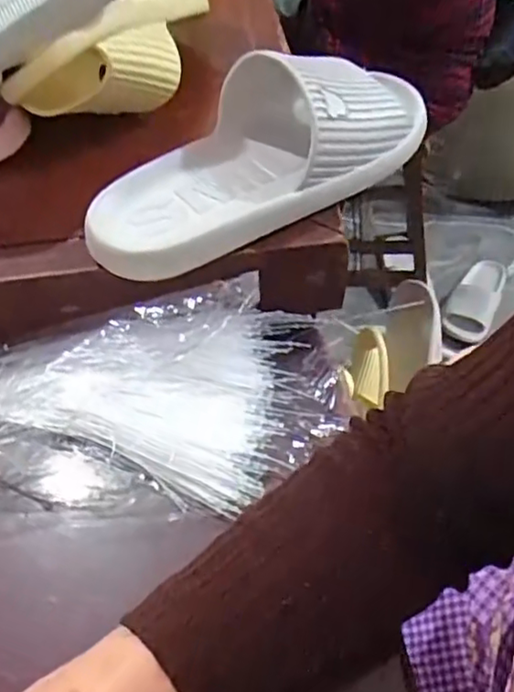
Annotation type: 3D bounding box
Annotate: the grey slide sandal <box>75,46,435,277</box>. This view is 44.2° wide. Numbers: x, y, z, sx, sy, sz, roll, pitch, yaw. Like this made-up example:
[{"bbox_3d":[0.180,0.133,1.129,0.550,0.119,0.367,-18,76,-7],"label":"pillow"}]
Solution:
[{"bbox_3d":[0.005,-0.140,0.421,0.266,0.064,0.109,-27,52,-18],"label":"grey slide sandal"}]

